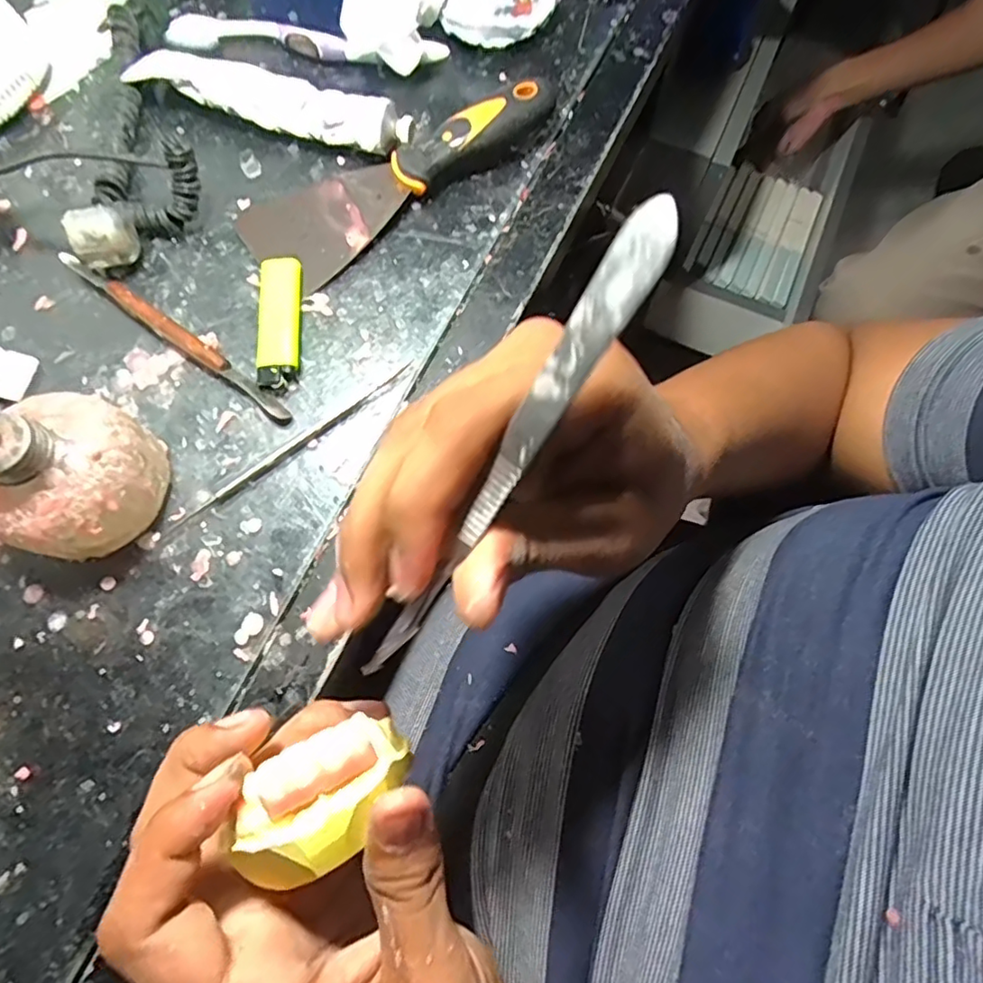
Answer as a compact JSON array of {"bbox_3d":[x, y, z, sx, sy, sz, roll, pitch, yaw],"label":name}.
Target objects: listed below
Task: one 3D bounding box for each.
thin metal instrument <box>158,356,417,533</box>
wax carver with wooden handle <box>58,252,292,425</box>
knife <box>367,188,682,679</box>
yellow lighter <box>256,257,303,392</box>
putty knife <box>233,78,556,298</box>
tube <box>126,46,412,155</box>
[{"bbox_3d":[-0.105,-0.025,0.319,0.152,0.004,0.008,-37,77,-12],"label":"thin metal instrument"},{"bbox_3d":[-0.177,-0.089,0.333,0.166,0.013,0.012,36,75,9],"label":"wax carver with wooden handle"},{"bbox_3d":[0.005,-0.008,0.153,0.014,0.004,0.139,35,104,9],"label":"knife"},{"bbox_3d":[-0.119,-0.094,0.334,0.022,0.014,0.077,-2,73,-2],"label":"yellow lighter"},{"bbox_3d":[-0.058,-0.199,0.362,0.196,0.032,0.066,-38,77,-12],"label":"putty knife"},{"bbox_3d":[-0.136,-0.243,0.376,0.181,0.028,0.031,16,73,4],"label":"tube"}]

